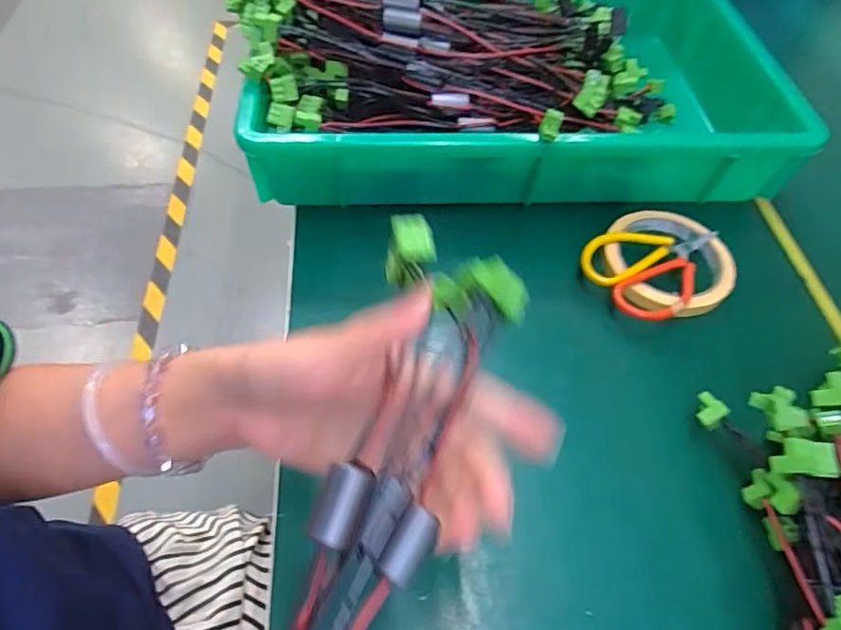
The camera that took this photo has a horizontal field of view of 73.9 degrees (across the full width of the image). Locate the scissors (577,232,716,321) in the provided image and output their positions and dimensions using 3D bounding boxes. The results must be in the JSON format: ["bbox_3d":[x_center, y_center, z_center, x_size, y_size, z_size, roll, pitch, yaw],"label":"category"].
[{"bbox_3d":[0.170,-0.042,0.417,0.079,0.014,0.107,36,58,21],"label":"scissors"}]

